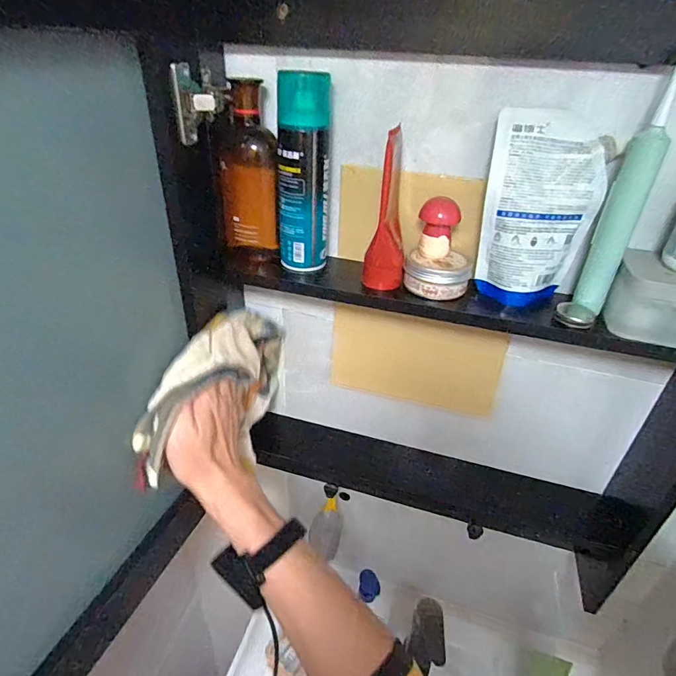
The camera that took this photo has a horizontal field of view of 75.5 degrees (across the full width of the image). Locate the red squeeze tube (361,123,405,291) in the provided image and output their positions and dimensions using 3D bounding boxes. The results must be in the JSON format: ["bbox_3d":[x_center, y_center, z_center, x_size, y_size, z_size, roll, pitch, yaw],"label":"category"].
[{"bbox_3d":[0.051,-0.122,0.433,0.041,0.146,0.063,9,34,8],"label":"red squeeze tube"}]

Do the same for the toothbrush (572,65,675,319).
[{"bbox_3d":[0.253,-0.128,0.366,0.039,0.232,0.031,21,37,24],"label":"toothbrush"}]

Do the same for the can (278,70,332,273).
[{"bbox_3d":[-0.034,-0.165,0.451,0.050,0.185,0.047,6,33,3],"label":"can"}]

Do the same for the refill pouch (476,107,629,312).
[{"bbox_3d":[0.185,-0.114,0.410,0.100,0.162,0.046,12,34,12],"label":"refill pouch"}]

